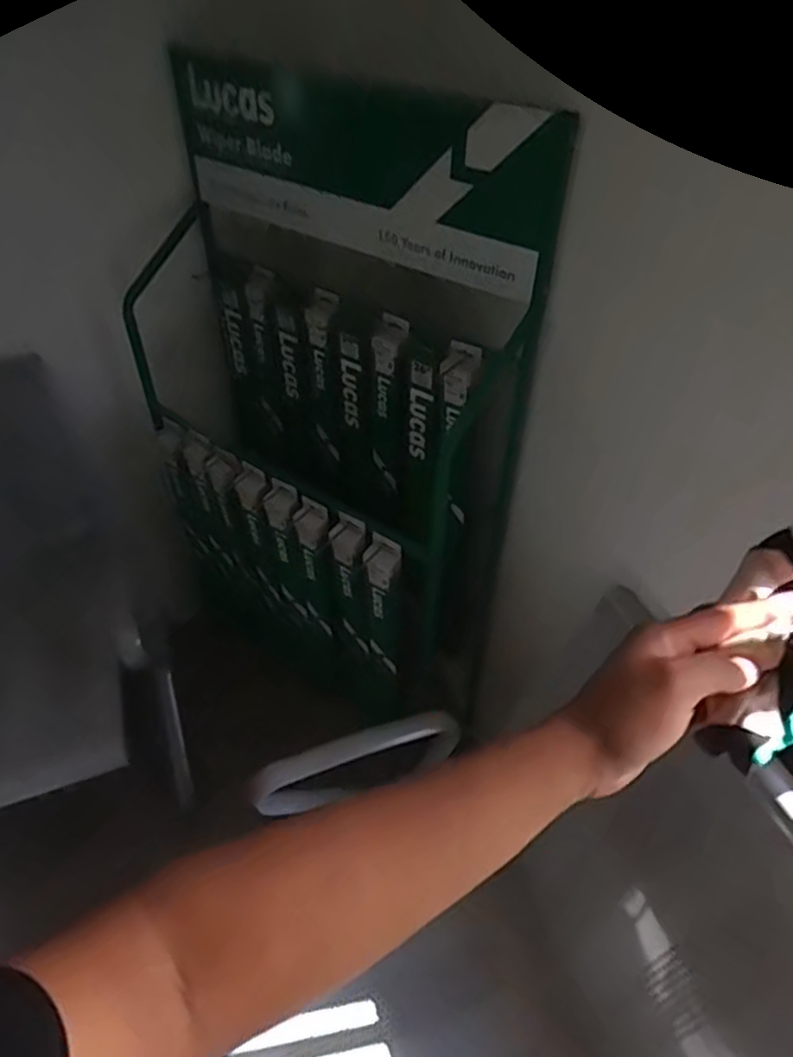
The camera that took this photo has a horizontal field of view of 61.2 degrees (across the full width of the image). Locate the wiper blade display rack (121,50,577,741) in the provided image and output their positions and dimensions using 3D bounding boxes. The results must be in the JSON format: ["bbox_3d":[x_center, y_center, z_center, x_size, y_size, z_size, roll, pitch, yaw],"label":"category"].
[{"bbox_3d":[-0.153,-0.162,1.184,0.723,0.952,0.313,26,51,25],"label":"wiper blade display rack"}]

